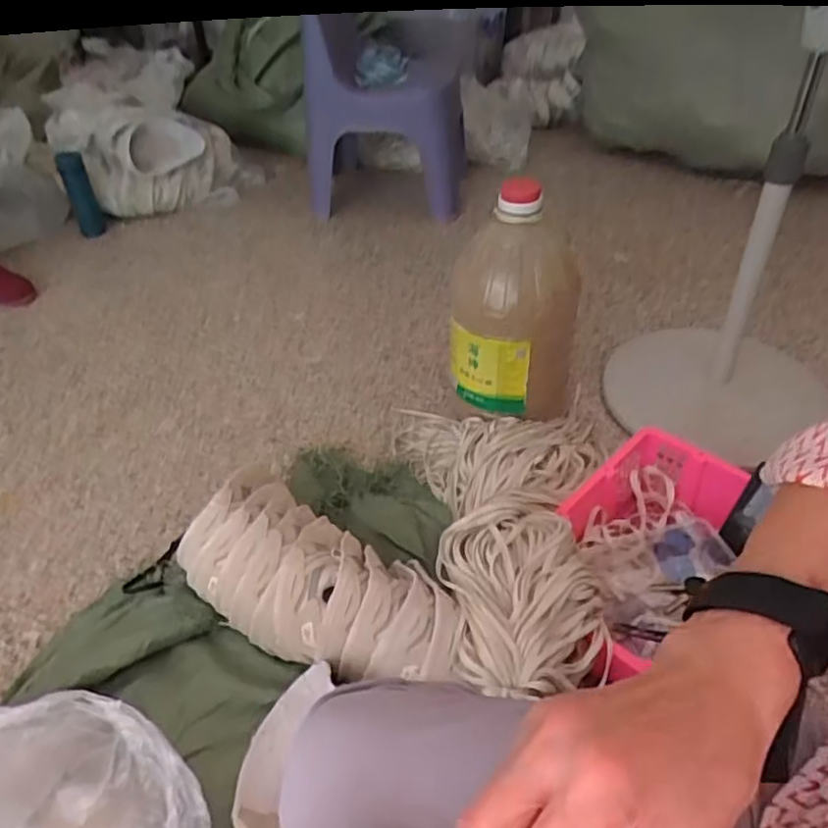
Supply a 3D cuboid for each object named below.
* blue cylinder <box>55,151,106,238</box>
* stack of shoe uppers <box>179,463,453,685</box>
[{"bbox_3d":[-0.730,-0.477,1.509,0.059,0.204,0.044,-19,43,-18],"label":"blue cylinder"},{"bbox_3d":[-0.109,0.205,0.869,0.381,0.103,0.194,20,45,24],"label":"stack of shoe uppers"}]

